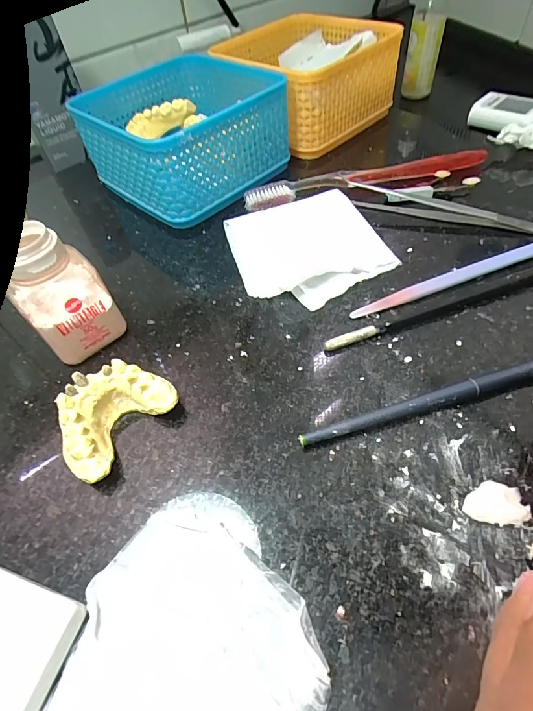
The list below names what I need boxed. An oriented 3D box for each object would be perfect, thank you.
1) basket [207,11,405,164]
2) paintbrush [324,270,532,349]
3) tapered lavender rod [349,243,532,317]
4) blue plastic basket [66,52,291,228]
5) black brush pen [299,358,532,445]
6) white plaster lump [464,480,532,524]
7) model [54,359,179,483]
[{"bbox_3d":[0.034,-0.256,0.357,0.132,0.065,0.137,-36,58,-20],"label":"basket"},{"bbox_3d":[0.120,-0.035,0.216,0.187,0.008,0.006,-18,53,-8],"label":"paintbrush"},{"bbox_3d":[0.114,-0.047,0.227,0.139,0.004,0.010,-19,53,-9],"label":"tapered lavender rod"},{"bbox_3d":[-0.068,-0.178,0.311,0.139,0.064,0.135,-39,59,-22],"label":"blue plastic basket"},{"bbox_3d":[0.093,0.017,0.179,0.159,0.009,0.009,-15,53,-6],"label":"black brush pen"},{"bbox_3d":[0.091,0.058,0.152,0.024,0.004,0.016,-4,52,3],"label":"white plaster lump"},{"bbox_3d":[-0.073,0.027,0.180,0.037,0.027,0.054,30,61,26],"label":"model"}]

